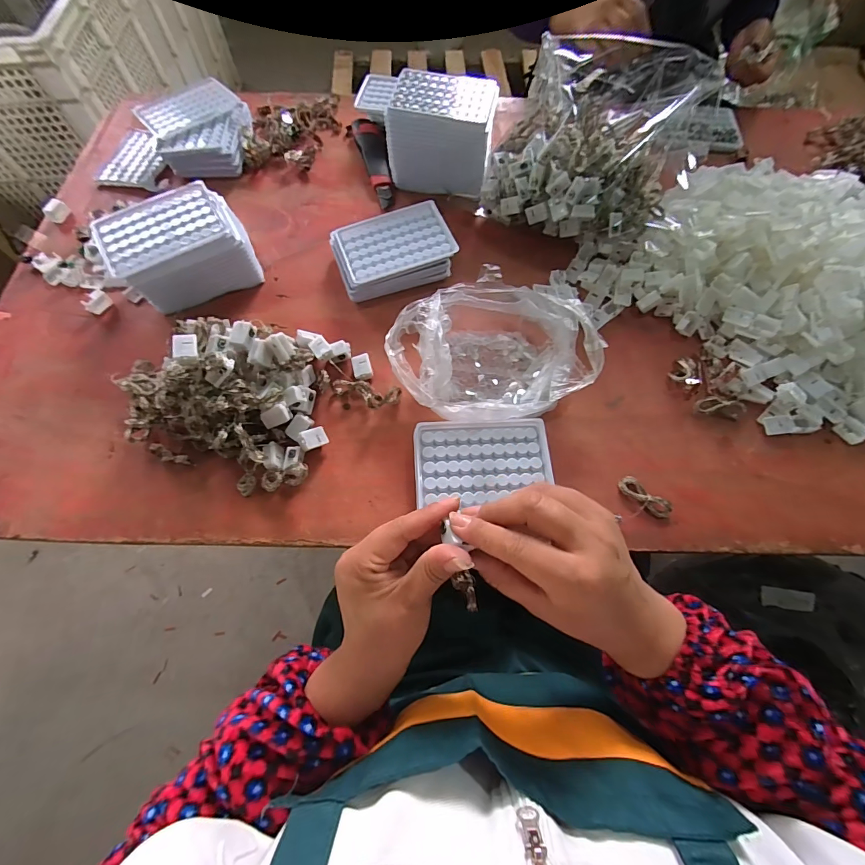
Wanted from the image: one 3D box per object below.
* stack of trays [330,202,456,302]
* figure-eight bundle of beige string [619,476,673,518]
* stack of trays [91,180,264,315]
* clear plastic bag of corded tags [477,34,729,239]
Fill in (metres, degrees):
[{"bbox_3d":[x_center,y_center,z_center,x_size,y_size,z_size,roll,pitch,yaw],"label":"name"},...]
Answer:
[{"bbox_3d":[-0.048,-0.220,0.490,0.141,0.042,0.105,-24,69,-10],"label":"stack of trays"},{"bbox_3d":[0.212,0.063,0.393,0.021,0.011,0.053,-42,73,-16],"label":"figure-eight bundle of beige string"},{"bbox_3d":[-0.292,-0.214,0.469,0.147,0.074,0.110,-30,70,-12],"label":"stack of trays"},{"bbox_3d":[0.193,-0.341,0.480,0.241,0.161,0.166,17,68,7],"label":"clear plastic bag of corded tags"}]

